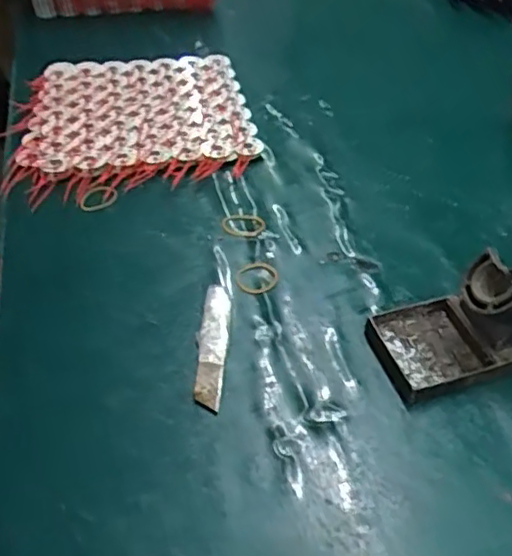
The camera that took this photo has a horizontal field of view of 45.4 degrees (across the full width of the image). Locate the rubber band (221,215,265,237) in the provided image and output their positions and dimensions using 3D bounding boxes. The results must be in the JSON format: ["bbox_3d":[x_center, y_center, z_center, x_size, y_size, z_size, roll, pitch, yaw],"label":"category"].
[{"bbox_3d":[-0.011,-0.047,0.539,0.039,0.006,0.026,11,46,10],"label":"rubber band"}]

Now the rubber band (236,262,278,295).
[{"bbox_3d":[0.001,-0.001,0.492,0.033,0.004,0.036,0,45,0],"label":"rubber band"}]

